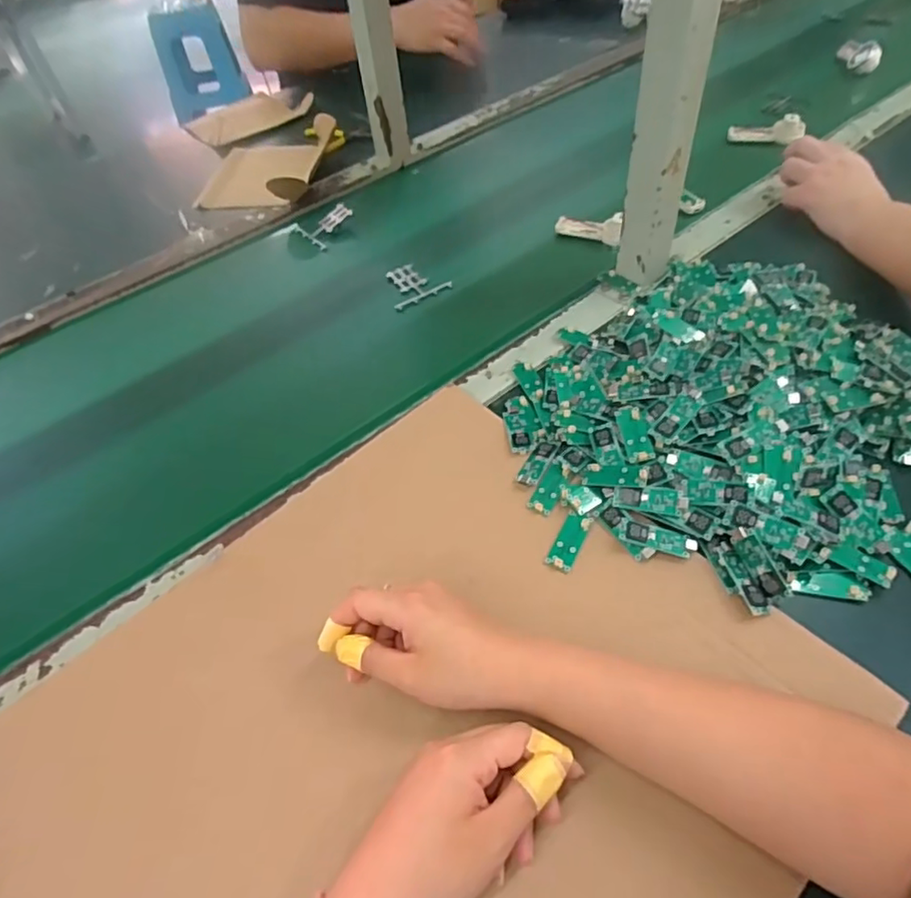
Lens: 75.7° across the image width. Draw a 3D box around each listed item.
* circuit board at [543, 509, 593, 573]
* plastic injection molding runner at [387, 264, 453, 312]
[{"bbox_3d":[0.082,0.066,0.425,0.019,0.004,0.048,20,54,23],"label":"circuit board"},{"bbox_3d":[-0.048,-0.188,0.663,0.068,0.009,0.058,-27,51,-16],"label":"plastic injection molding runner"}]

